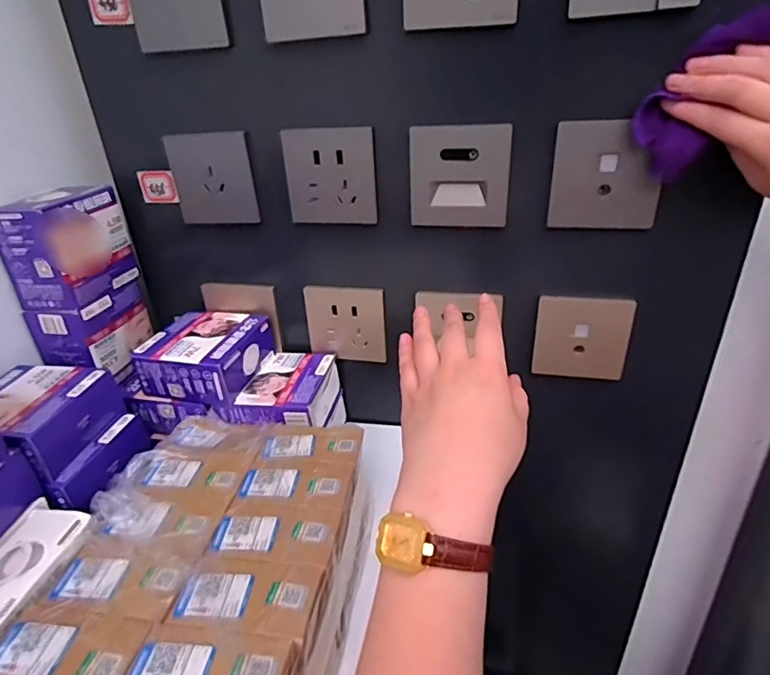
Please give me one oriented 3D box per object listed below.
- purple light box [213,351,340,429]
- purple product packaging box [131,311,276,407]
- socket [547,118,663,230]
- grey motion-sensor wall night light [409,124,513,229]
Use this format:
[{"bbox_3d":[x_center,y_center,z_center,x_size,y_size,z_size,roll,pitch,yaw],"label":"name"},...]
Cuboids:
[{"bbox_3d":[-0.105,0.060,0.530,0.093,0.045,0.109,4,30,14],"label":"purple light box"},{"bbox_3d":[-0.185,0.017,0.526,0.102,0.050,0.102,5,30,15],"label":"purple product packaging box"},{"bbox_3d":[0.181,-0.132,0.411,0.082,0.085,0.009,5,30,15],"label":"socket"},{"bbox_3d":[0.065,-0.139,0.438,0.085,0.083,0.007,4,30,14],"label":"grey motion-sensor wall night light"}]

